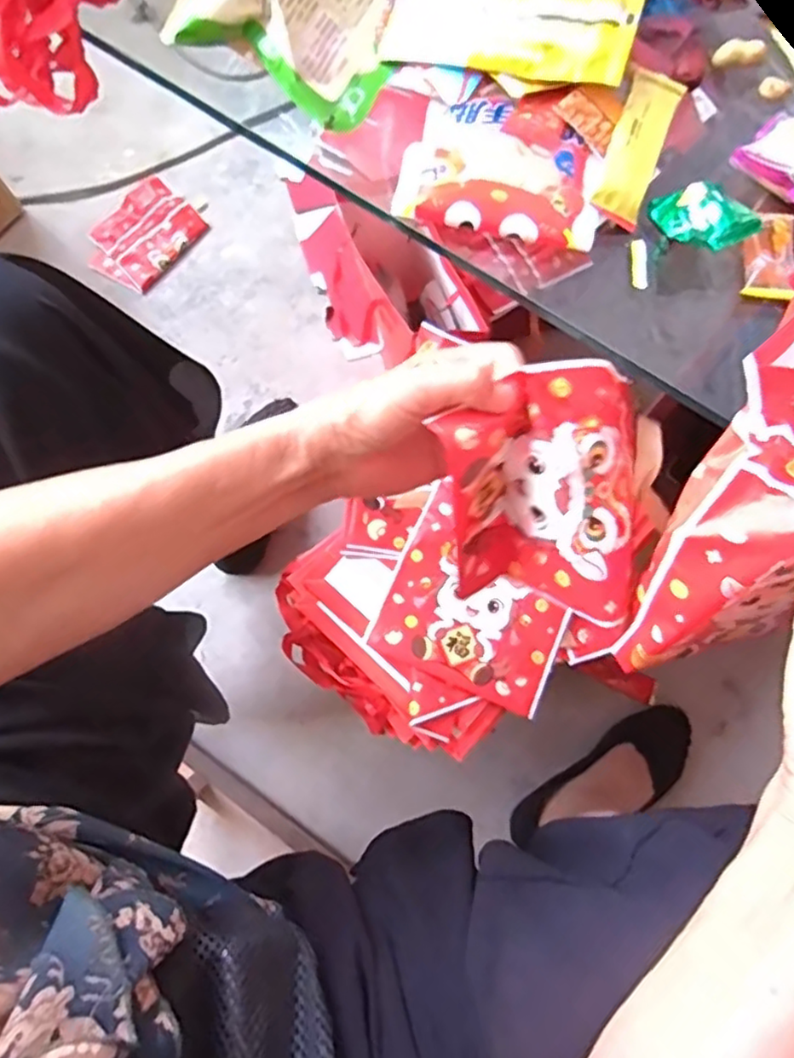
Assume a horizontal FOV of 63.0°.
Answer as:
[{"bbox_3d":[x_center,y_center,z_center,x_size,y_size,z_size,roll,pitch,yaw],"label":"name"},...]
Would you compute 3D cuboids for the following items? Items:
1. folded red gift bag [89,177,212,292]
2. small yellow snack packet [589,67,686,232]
[{"bbox_3d":[-0.370,-0.432,0.951,0.122,0.025,0.166,36,75,11],"label":"folded red gift bag"},{"bbox_3d":[0.148,-0.236,0.400,0.029,0.015,0.107,21,73,7],"label":"small yellow snack packet"}]

